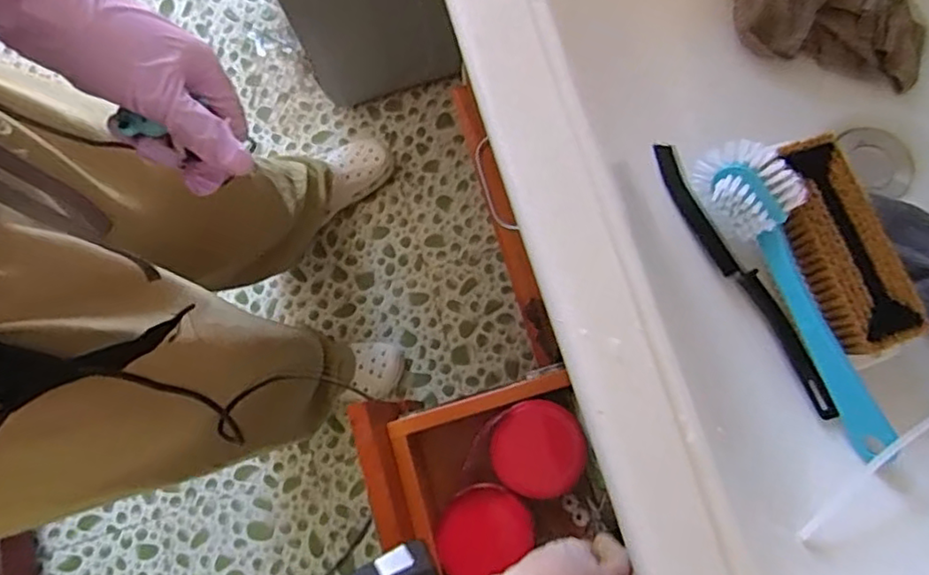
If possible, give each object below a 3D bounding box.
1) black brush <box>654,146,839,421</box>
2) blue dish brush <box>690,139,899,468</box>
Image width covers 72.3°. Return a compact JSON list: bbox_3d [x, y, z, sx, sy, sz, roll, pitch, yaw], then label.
[{"bbox_3d":[0.187,-0.007,0.427,0.022,0.009,0.206,-31,79,-3],"label":"black brush"},{"bbox_3d":[0.221,0.003,0.403,0.043,0.038,0.214,-27,79,-2],"label":"blue dish brush"}]

